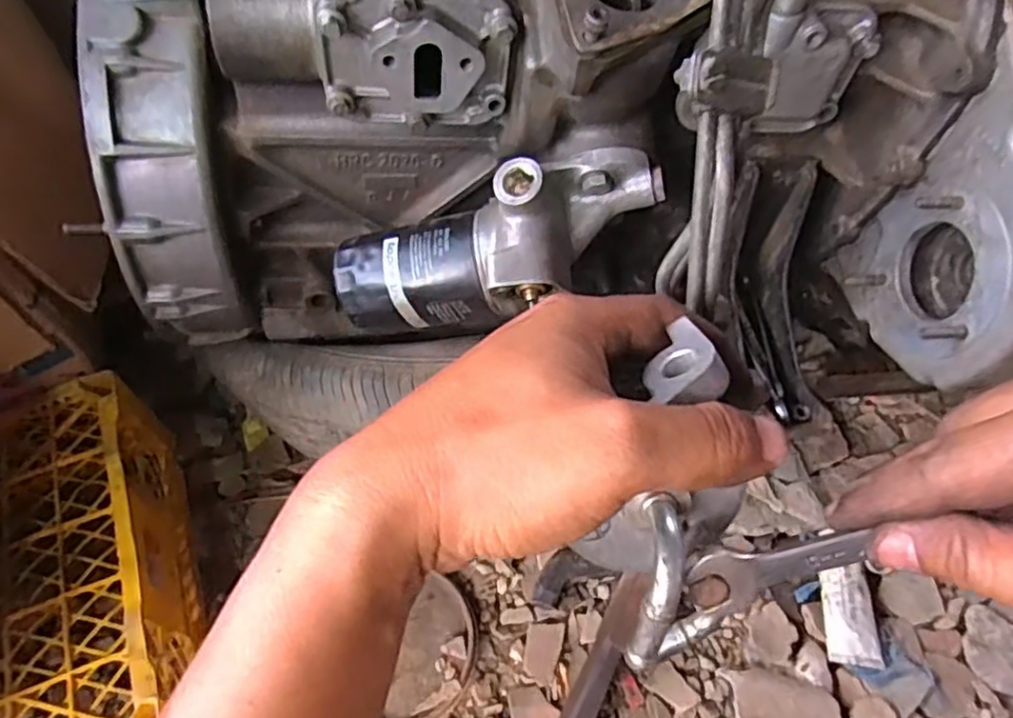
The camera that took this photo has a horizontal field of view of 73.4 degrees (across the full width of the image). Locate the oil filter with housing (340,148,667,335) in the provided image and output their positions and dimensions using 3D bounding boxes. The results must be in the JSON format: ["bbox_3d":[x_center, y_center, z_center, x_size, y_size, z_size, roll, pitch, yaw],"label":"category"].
[{"bbox_3d":[-0.012,-0.071,0.455,0.227,0.082,0.093,-22,54,14],"label":"oil filter with housing"}]

